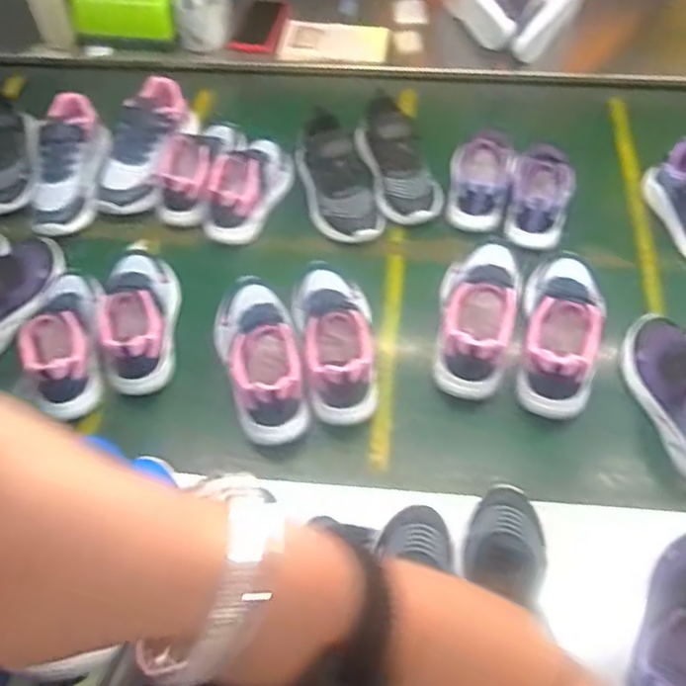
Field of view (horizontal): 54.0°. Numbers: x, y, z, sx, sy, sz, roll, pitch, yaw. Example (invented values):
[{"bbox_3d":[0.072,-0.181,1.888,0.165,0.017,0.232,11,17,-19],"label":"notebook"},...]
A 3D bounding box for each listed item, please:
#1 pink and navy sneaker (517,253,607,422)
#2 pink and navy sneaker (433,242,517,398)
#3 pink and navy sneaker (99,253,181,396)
[{"bbox_3d":[0.270,-0.026,0.823,0.085,0.111,0.228,12,57,9],"label":"pink and navy sneaker"},{"bbox_3d":[0.166,-0.043,0.835,0.088,0.103,0.204,11,57,8],"label":"pink and navy sneaker"},{"bbox_3d":[-0.258,-0.044,0.856,0.085,0.082,0.210,-9,57,-5],"label":"pink and navy sneaker"}]

